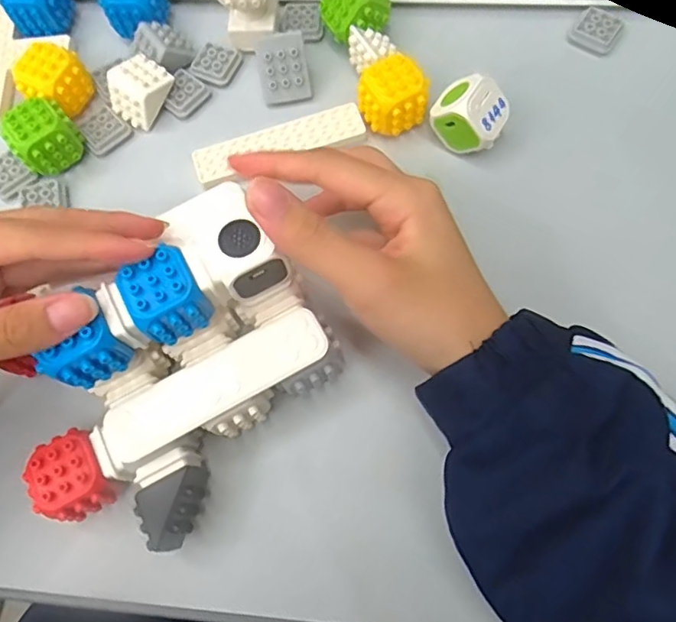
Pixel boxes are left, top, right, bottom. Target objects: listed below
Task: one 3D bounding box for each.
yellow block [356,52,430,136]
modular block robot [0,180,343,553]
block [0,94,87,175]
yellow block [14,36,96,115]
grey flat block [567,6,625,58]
[{"bbox_3d":[0.031,-0.123,0.327,0.036,0.035,0.031,-24,71,-5],"label":"yellow block"},{"bbox_3d":[-0.075,0.032,0.250,0.088,0.080,0.144,40,76,14],"label":"modular block robot"},{"bbox_3d":[-0.174,-0.102,0.330,0.036,0.032,0.029,-43,74,-11],"label":"block"},{"bbox_3d":[-0.174,-0.141,0.342,0.028,0.033,0.035,23,74,11],"label":"yellow block"},{"bbox_3d":[0.162,-0.176,0.350,0.028,0.007,0.028,35,76,14],"label":"grey flat block"}]

